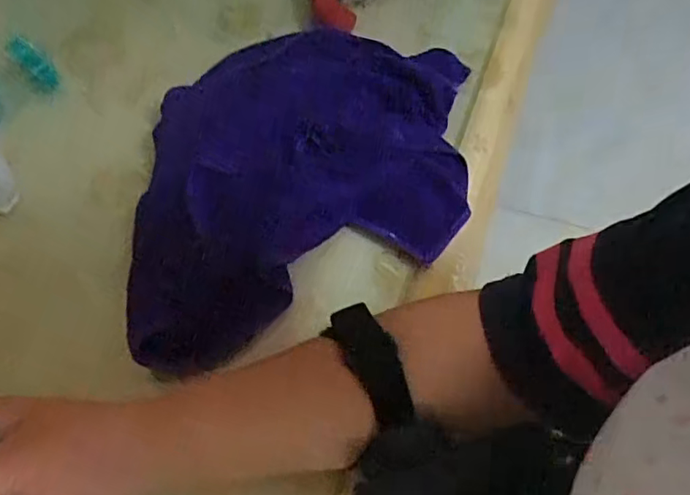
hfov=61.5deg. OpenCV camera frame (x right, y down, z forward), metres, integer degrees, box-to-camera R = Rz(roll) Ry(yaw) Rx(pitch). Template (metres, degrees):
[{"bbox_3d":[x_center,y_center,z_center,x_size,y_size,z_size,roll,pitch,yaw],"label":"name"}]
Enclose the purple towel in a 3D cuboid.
[{"bbox_3d":[-0.026,-0.048,0.416,0.236,0.057,0.240,-5,60,-2],"label":"purple towel"}]

